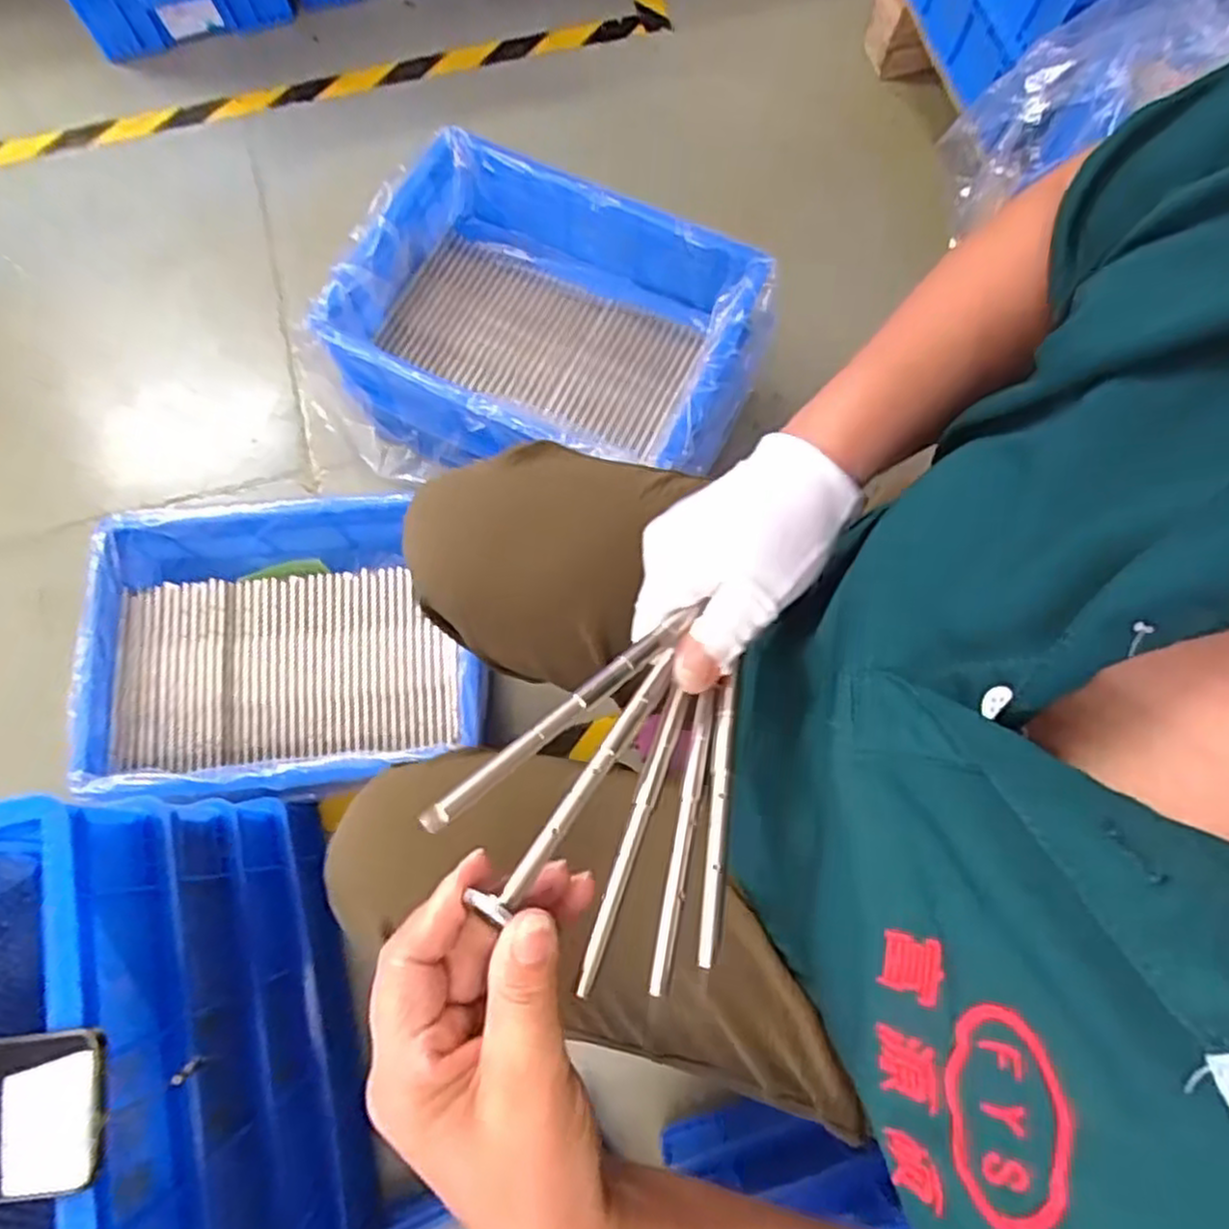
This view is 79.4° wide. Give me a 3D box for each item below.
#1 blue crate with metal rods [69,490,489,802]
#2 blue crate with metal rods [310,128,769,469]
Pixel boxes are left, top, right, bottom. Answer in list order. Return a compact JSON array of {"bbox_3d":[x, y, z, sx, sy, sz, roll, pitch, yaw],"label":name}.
[{"bbox_3d":[-0.359,0.040,0.830,0.396,0.118,0.315,-8,74,-3],"label":"blue crate with metal rods"},{"bbox_3d":[-0.073,-0.299,0.826,0.428,0.138,0.326,23,75,6],"label":"blue crate with metal rods"}]

